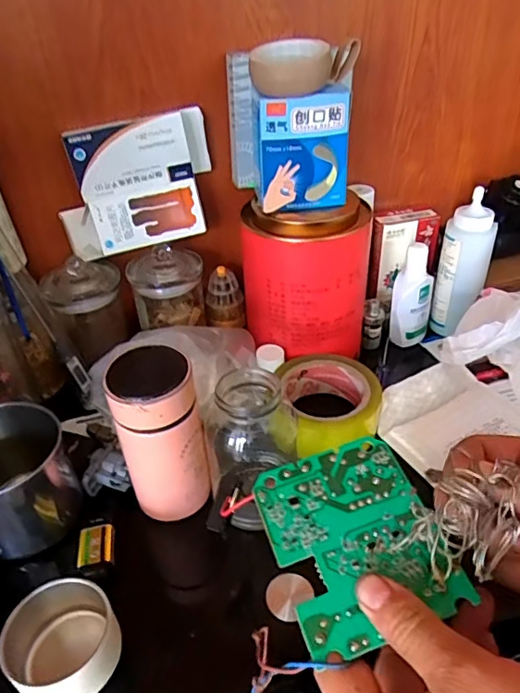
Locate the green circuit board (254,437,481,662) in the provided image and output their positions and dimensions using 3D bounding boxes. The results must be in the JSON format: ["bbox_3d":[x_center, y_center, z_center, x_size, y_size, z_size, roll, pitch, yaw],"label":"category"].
[{"bbox_3d":[0.047,0.097,0.267,0.078,0.021,0.096,-14,37,-12],"label":"green circuit board"}]

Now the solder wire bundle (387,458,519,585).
[{"bbox_3d":[0.090,0.076,0.226,0.043,0.014,0.055,35,81,-1],"label":"solder wire bundle"}]

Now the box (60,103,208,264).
[{"bbox_3d":[-0.119,-0.155,0.499,0.148,0.113,0.045,-11,37,-9],"label":"box"}]

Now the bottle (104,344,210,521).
[{"bbox_3d":[-0.074,0.069,0.401,0.064,0.129,0.053,-12,37,-10],"label":"bottle"}]

